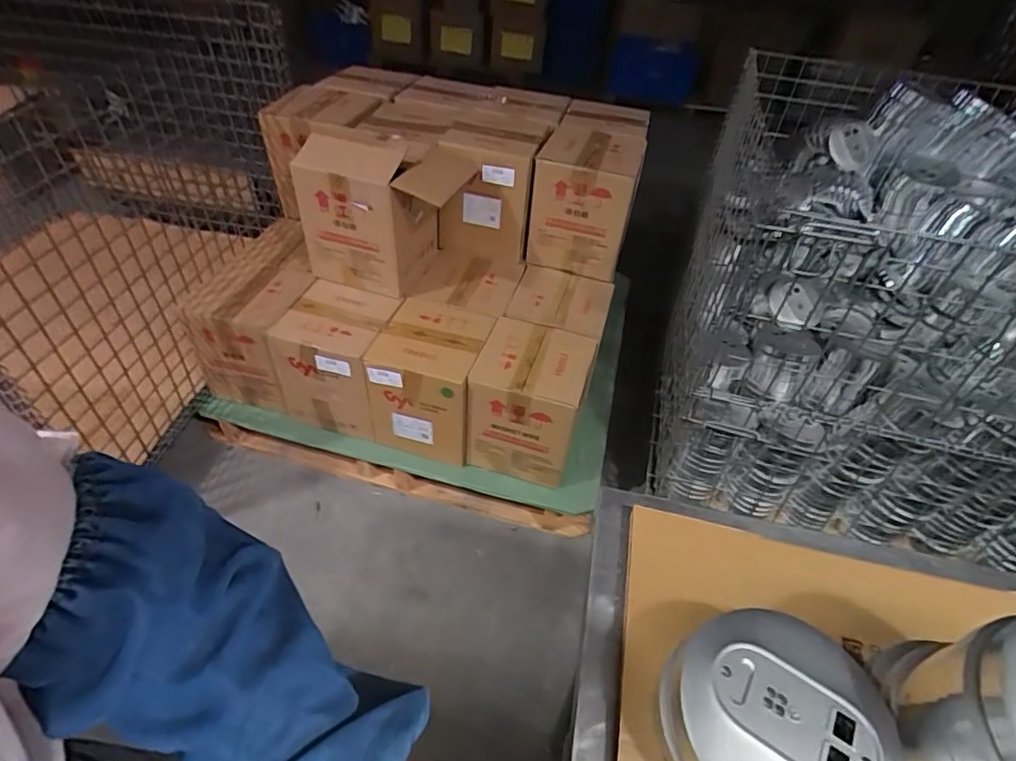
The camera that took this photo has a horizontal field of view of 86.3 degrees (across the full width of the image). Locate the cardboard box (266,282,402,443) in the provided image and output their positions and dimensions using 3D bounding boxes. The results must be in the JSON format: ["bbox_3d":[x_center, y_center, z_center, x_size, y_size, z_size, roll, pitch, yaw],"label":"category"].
[{"bbox_3d":[-0.386,-0.049,1.275,0.234,0.260,0.215,16,45,12],"label":"cardboard box"}]

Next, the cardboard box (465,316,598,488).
[{"bbox_3d":[0.048,0.049,1.230,0.228,0.252,0.231,15,44,10],"label":"cardboard box"}]

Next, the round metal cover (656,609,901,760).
[{"bbox_3d":[0.180,0.231,0.359,0.145,0.063,0.126,-4,44,-9],"label":"round metal cover"}]

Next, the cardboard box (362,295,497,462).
[{"bbox_3d":[-0.172,-0.005,1.247,0.215,0.250,0.230,13,44,8],"label":"cardboard box"}]

